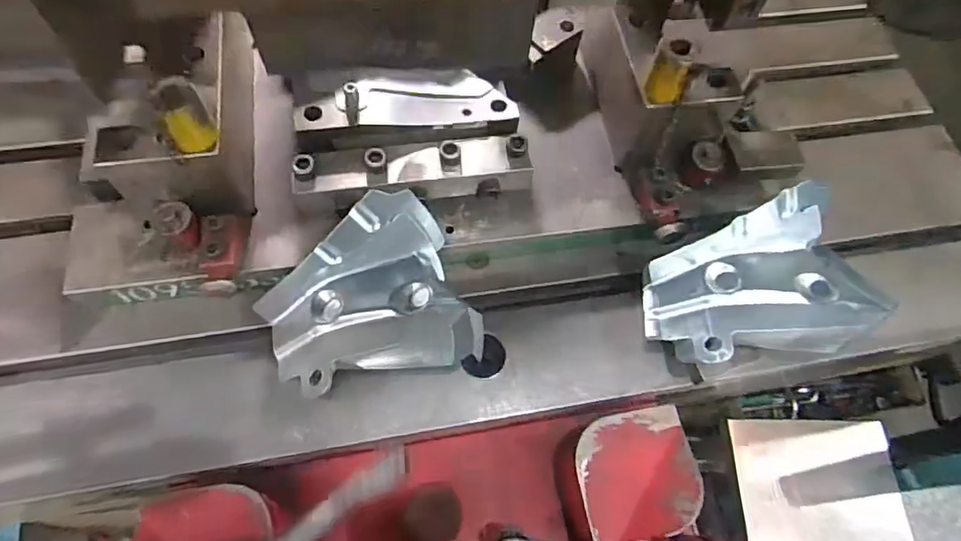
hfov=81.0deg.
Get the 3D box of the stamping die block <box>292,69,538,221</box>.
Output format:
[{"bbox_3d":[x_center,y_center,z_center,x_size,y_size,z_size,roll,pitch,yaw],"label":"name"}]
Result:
[{"bbox_3d":[-0.080,-0.155,0.634,0.255,0.062,0.157,-8,65,-6],"label":"stamping die block"}]

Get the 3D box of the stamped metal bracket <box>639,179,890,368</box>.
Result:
[{"bbox_3d":[0.287,0.025,0.594,0.203,0.110,0.150,-15,67,-10],"label":"stamped metal bracket"}]

